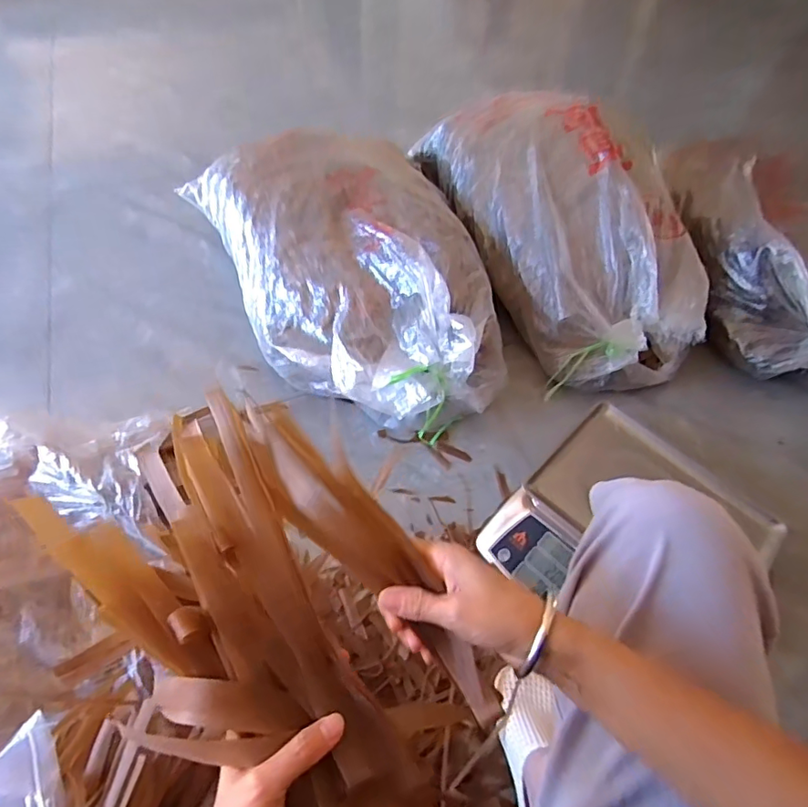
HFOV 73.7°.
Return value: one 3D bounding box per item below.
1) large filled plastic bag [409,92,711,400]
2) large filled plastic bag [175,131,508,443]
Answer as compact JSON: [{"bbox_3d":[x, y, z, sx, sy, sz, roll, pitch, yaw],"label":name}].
[{"bbox_3d":[0.367,-0.408,1.176,0.446,0.253,0.753,-11,55,-12],"label":"large filled plastic bag"},{"bbox_3d":[-0.095,-0.257,1.066,0.436,0.232,0.706,-19,57,-17],"label":"large filled plastic bag"}]

